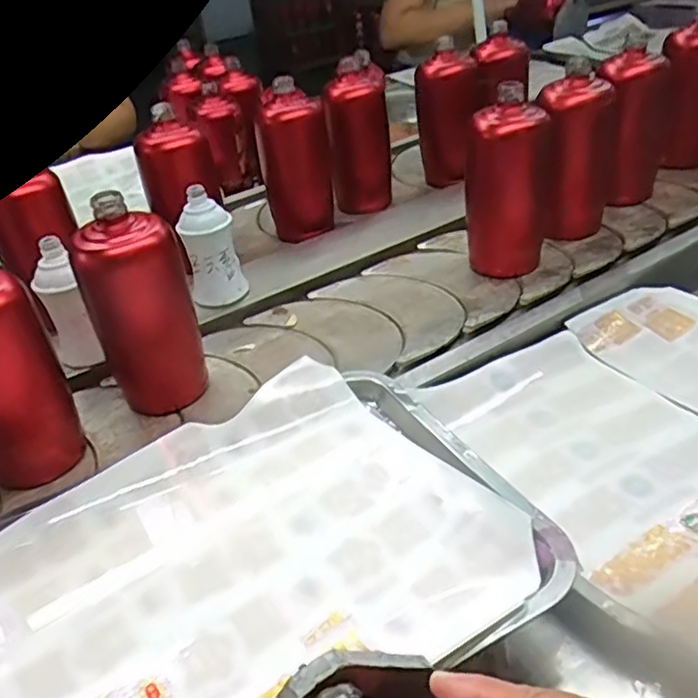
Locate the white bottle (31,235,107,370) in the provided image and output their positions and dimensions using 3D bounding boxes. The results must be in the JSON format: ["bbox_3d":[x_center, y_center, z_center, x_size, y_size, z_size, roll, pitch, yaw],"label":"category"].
[{"bbox_3d":[-0.268,-0.041,0.632,0.043,0.116,0.044,-13,37,-7],"label":"white bottle"}]

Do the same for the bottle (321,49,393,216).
[{"bbox_3d":[0.011,-0.288,0.921,0.085,0.174,0.086,-8,36,-1],"label":"bottle"}]

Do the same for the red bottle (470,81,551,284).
[{"bbox_3d":[0.172,-0.180,0.714,0.079,0.179,0.067,4,38,15],"label":"red bottle"}]

